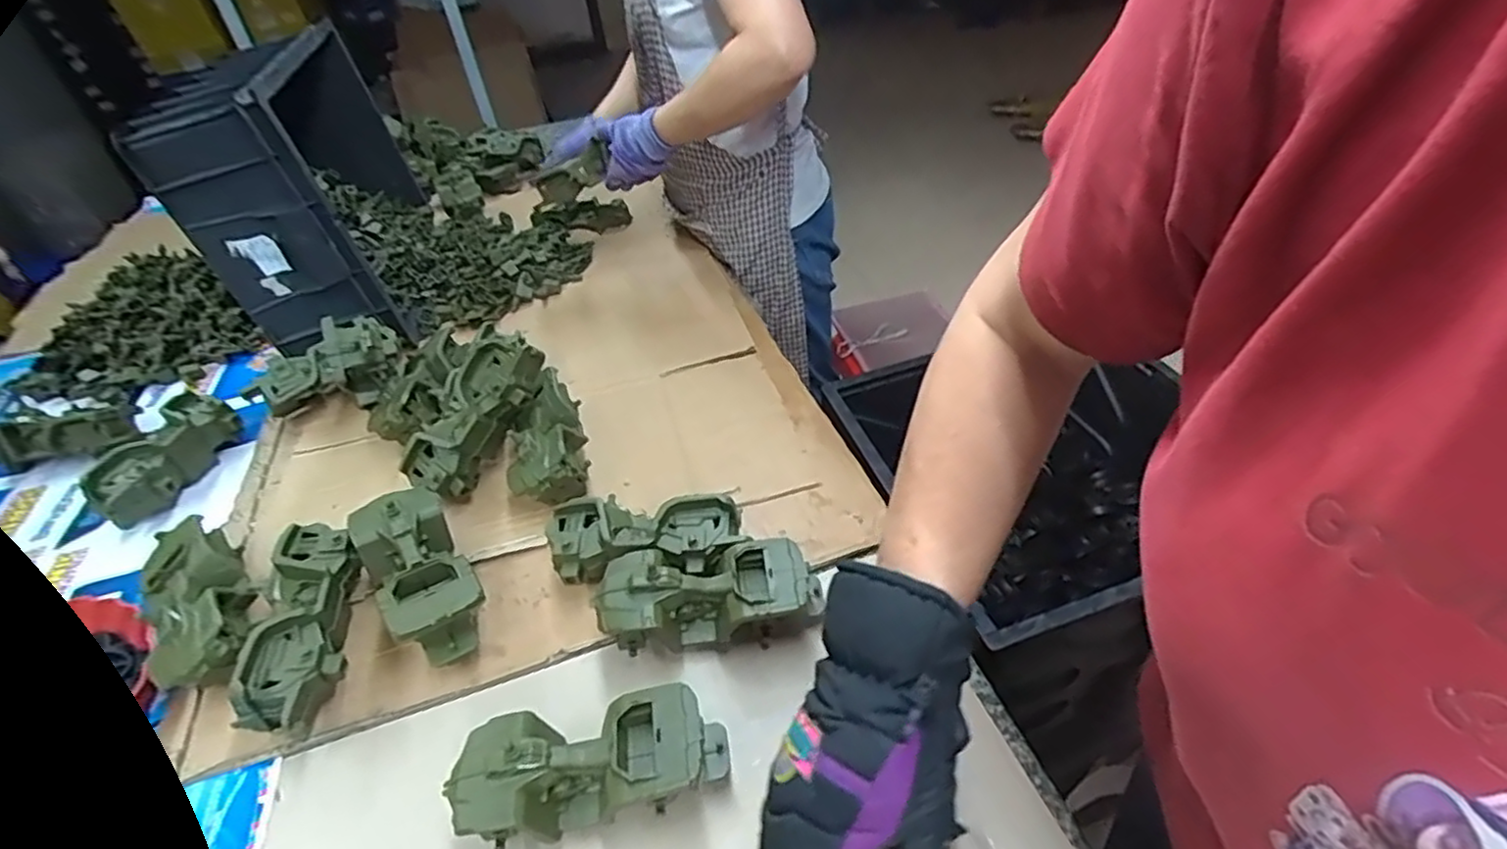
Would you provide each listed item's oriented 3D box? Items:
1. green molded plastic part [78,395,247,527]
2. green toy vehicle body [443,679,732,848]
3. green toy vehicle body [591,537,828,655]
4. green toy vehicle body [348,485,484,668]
[{"bbox_3d":[-0.698,0.039,0.824,0.068,0.063,0.174,-4,41,4],"label":"green molded plastic part"},{"bbox_3d":[-0.114,0.244,0.497,0.184,0.072,0.076,-10,41,-3],"label":"green toy vehicle body"},{"bbox_3d":[-0.037,0.147,0.595,0.183,0.077,0.080,-8,41,0],"label":"green toy vehicle body"},{"bbox_3d":[-0.303,0.140,0.636,0.081,0.080,0.180,-28,45,-22],"label":"green toy vehicle body"}]

